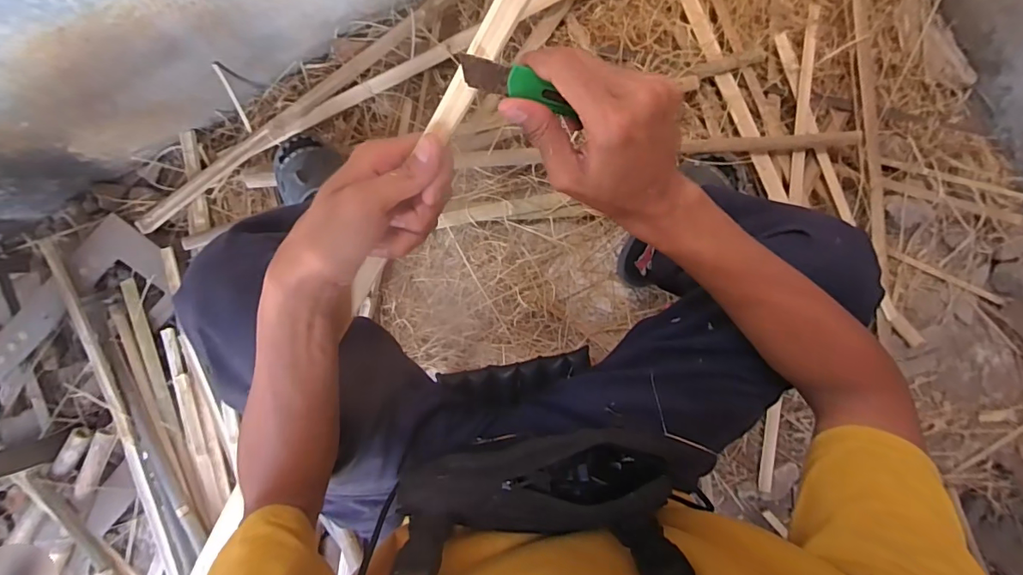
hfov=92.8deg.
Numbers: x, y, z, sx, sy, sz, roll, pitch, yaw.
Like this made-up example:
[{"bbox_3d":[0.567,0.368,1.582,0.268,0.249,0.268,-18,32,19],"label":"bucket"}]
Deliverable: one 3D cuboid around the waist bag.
[{"bbox_3d":[0.017,0.162,0.419,0.218,0.096,0.070,-4,91,-4],"label":"waist bag"}]

